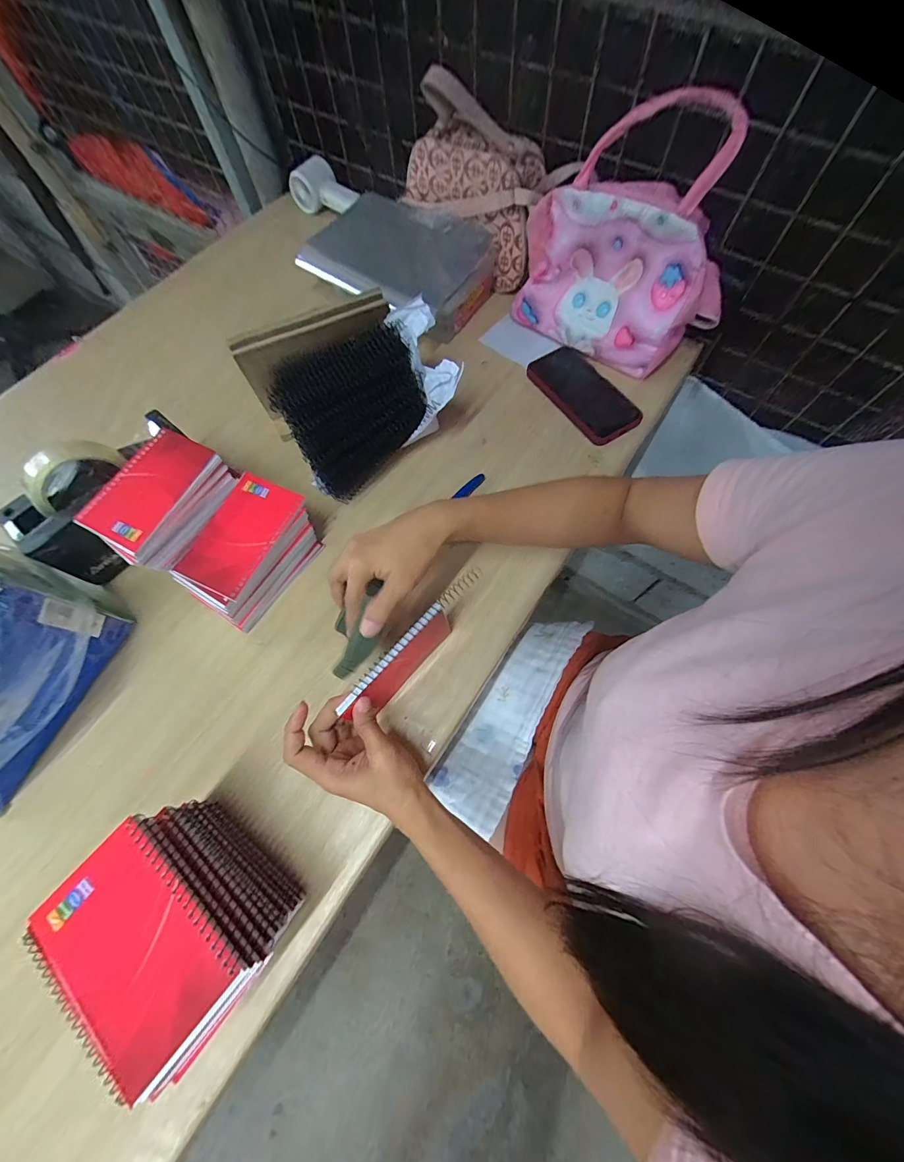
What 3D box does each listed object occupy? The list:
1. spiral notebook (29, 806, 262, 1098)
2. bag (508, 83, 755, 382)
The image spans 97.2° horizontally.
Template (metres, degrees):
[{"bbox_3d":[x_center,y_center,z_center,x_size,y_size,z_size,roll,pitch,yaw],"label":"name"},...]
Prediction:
[{"bbox_3d":[-0.205,0.237,0.259,0.132,0.009,0.082,39,74,15],"label":"spiral notebook"},{"bbox_3d":[0.217,-0.410,0.483,0.248,0.210,0.126,26,71,12],"label":"bag"}]

